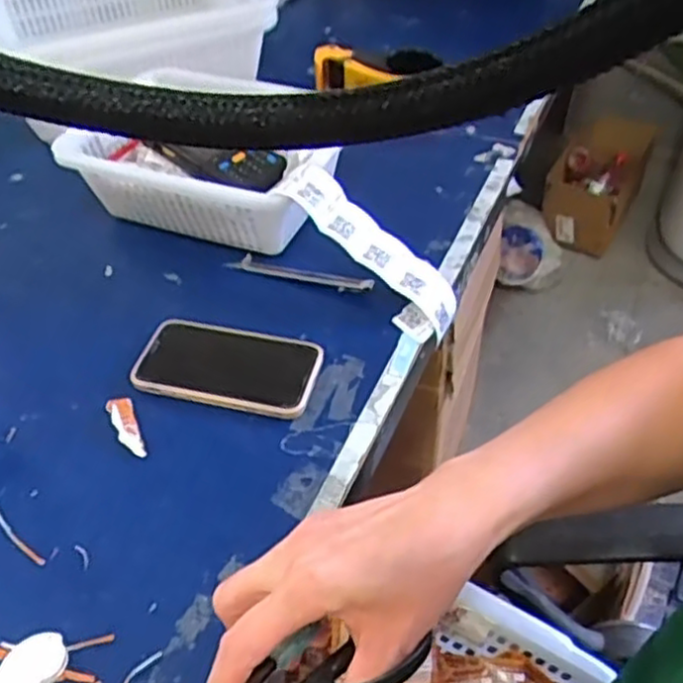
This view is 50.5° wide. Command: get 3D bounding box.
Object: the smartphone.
[{"bbox_3d":[-0.095,0.020,0.608,0.148,0.011,0.080,10,48,10],"label":"smartphone"}]

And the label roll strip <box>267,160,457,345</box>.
[{"bbox_3d":[0.026,-0.079,0.644,0.196,0.024,0.064,44,54,-6],"label":"label roll strip"}]

